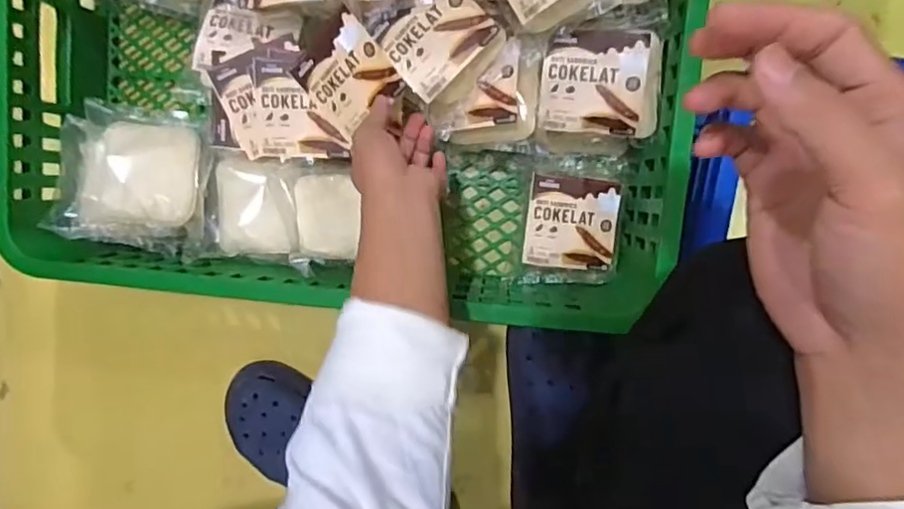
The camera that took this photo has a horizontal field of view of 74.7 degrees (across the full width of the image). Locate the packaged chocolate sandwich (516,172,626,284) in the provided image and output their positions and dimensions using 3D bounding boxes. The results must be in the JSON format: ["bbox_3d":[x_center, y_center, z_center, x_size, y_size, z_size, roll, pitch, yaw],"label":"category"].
[{"bbox_3d":[0.123,-0.023,0.599,0.099,0.035,0.109,5,96,3],"label":"packaged chocolate sandwich"}]

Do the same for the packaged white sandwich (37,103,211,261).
[{"bbox_3d":[-0.320,-0.072,0.580,0.151,0.051,0.145,5,96,3],"label":"packaged white sandwich"}]

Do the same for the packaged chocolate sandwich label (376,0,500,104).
[{"bbox_3d":[-0.013,-0.192,0.521,0.088,0.019,0.076,-41,92,6],"label":"packaged chocolate sandwich label"}]

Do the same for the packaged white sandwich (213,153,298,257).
[{"bbox_3d":[-0.196,-0.046,0.588,0.097,0.042,0.099,0,95,4],"label":"packaged white sandwich"}]

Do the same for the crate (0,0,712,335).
[{"bbox_3d":[-0.097,-0.173,0.580,0.608,0.170,0.422,6,96,3],"label":"crate"}]

